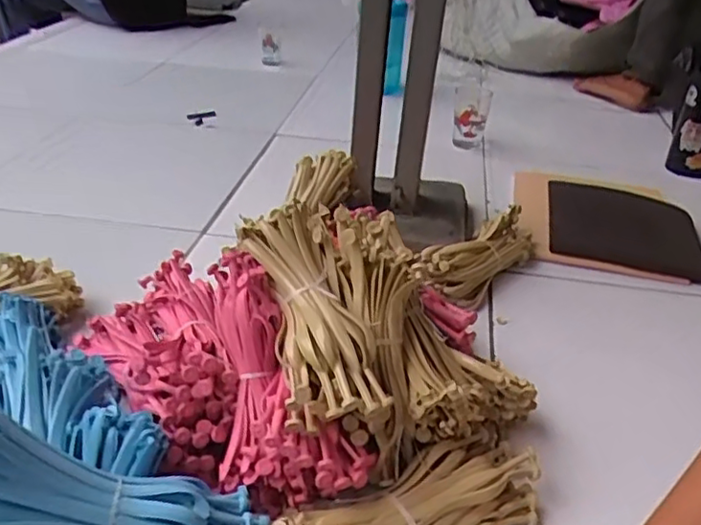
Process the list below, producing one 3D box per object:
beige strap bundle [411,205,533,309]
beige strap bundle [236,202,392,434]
[{"bbox_3d":[0.167,-0.006,0.814,0.216,0.055,0.073,-25,42,-37],"label":"beige strap bundle"},{"bbox_3d":[-0.034,0.040,0.518,0.081,0.053,0.200,-10,56,-21],"label":"beige strap bundle"}]

